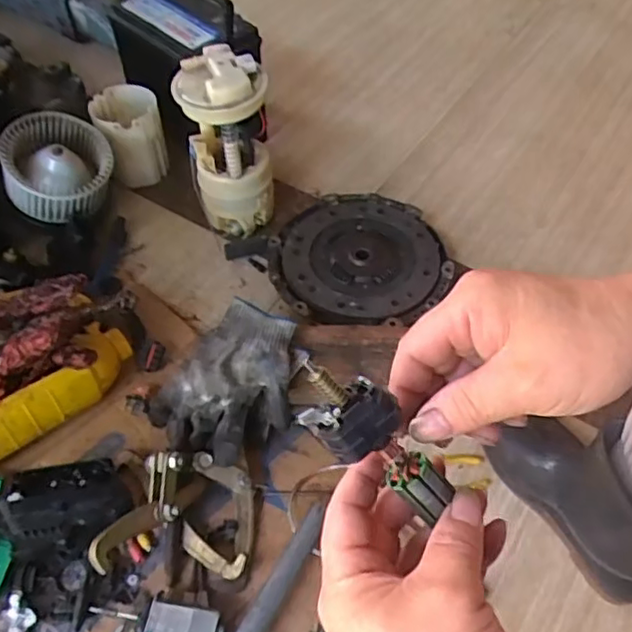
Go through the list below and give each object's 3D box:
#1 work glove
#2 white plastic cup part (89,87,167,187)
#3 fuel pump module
[{"bbox_3d":[-0.088,0.084,0.727,0.139,0.073,0.182,35,61,22],"label":"work glove"},{"bbox_3d":[-0.290,-0.278,1.001,0.098,0.122,0.112,-20,56,-15],"label":"white plastic cup part"},{"bbox_3d":[-0.122,-0.232,0.893,0.116,0.247,0.115,-8,53,-6],"label":"fuel pump module"}]

